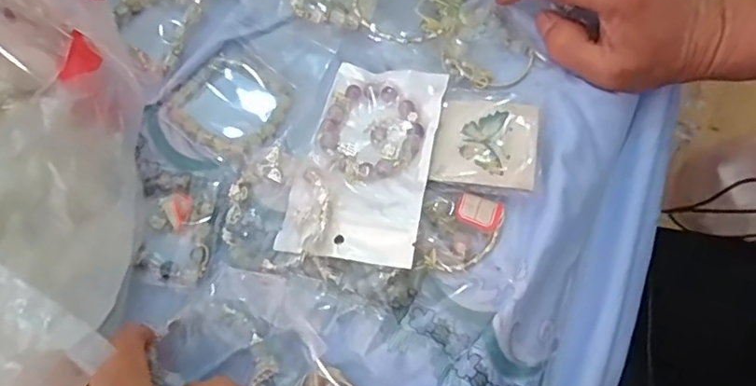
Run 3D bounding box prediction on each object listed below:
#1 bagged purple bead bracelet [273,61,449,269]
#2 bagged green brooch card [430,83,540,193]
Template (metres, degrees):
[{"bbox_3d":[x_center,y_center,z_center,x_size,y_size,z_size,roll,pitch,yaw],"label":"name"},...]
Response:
[{"bbox_3d":[-0.006,-0.022,0.332,0.072,0.017,0.123,11,69,4],"label":"bagged purple bead bracelet"},{"bbox_3d":[0.063,-0.033,0.340,0.055,0.009,0.063,11,69,3],"label":"bagged green brooch card"}]

